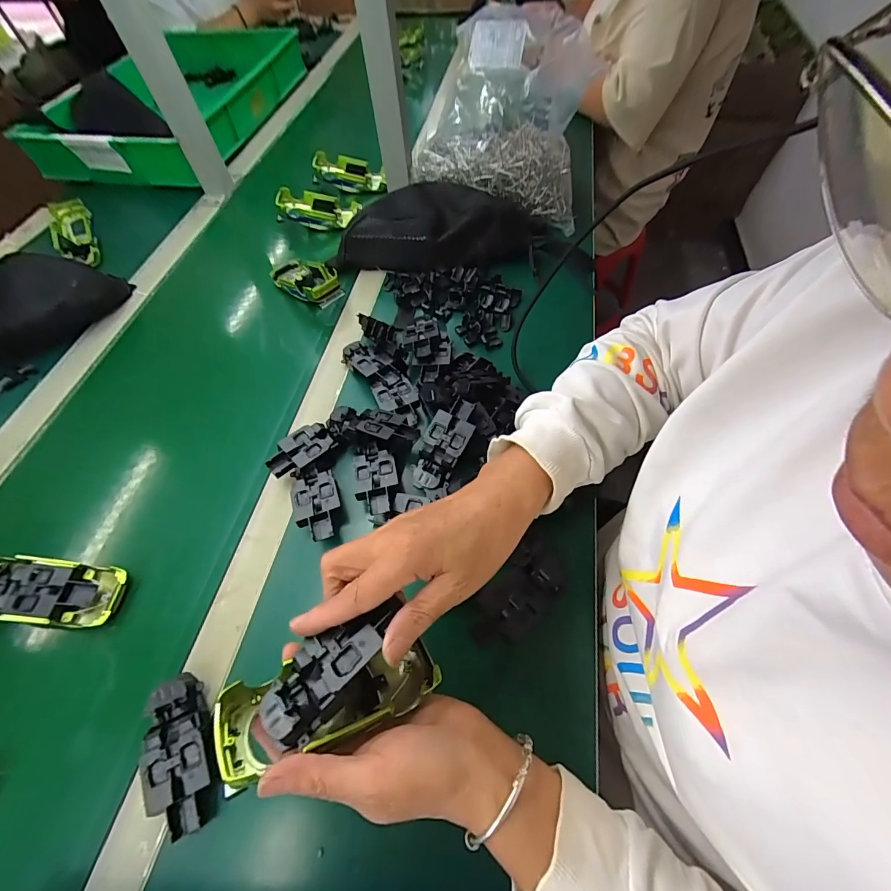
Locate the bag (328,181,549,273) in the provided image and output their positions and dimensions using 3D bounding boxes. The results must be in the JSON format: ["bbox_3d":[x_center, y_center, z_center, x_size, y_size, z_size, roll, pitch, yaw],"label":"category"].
[{"bbox_3d":[-0.009,-0.333,0.593,0.303,0.055,0.163,6,61,4],"label":"bag"}]

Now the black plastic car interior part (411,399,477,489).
[{"bbox_3d":[0.000,-0.002,0.415,0.041,0.017,0.099,26,85,15],"label":"black plastic car interior part"}]

